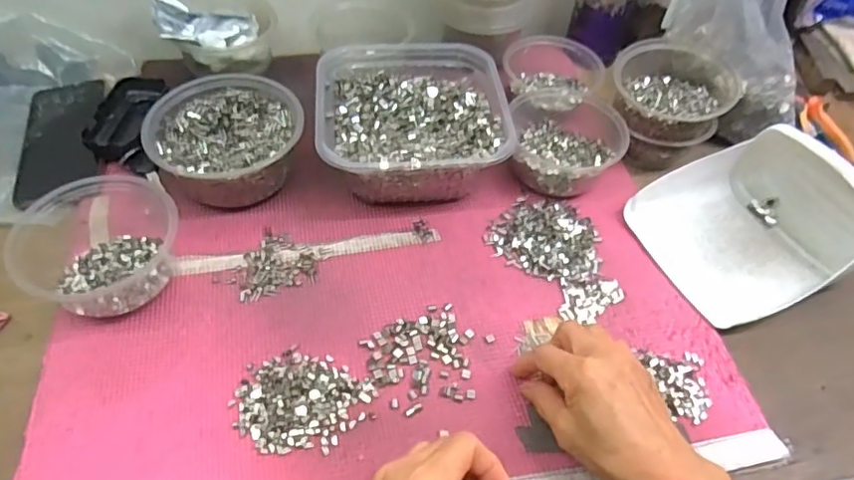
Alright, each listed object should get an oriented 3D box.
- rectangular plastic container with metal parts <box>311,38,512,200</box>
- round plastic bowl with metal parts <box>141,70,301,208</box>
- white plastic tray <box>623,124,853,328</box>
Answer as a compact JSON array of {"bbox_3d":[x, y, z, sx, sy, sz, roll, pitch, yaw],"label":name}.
[{"bbox_3d":[-0.017,-0.112,0.552,0.173,0.077,0.176,-3,52,-6],"label":"rectangular plastic container with metal parts"},{"bbox_3d":[-0.183,-0.092,0.530,0.129,0.060,0.131,2,51,-3],"label":"round plastic bowl with metal parts"},{"bbox_3d":[0.290,-0.021,0.501,0.168,0.087,0.153,-19,55,-19],"label":"white plastic tray"}]

